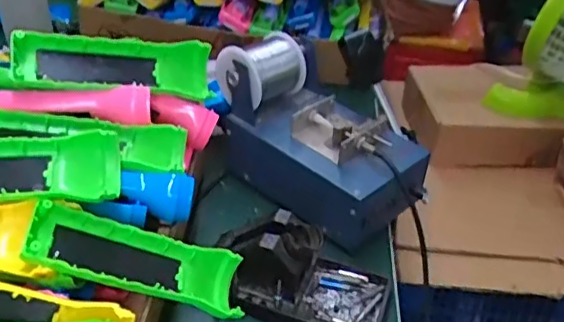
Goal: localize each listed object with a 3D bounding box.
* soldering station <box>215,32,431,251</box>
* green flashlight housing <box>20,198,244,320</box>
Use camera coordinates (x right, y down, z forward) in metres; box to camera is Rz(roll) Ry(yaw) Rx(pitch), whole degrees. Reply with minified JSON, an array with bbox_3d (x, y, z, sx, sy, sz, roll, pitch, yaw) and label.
[{"bbox_3d":[0.037,-0.029,0.582,0.210,0.126,0.111,32,45,33],"label":"soldering station"},{"bbox_3d":[-0.095,0.070,0.398,0.152,0.024,0.050,23,27,-30],"label":"green flashlight housing"}]

